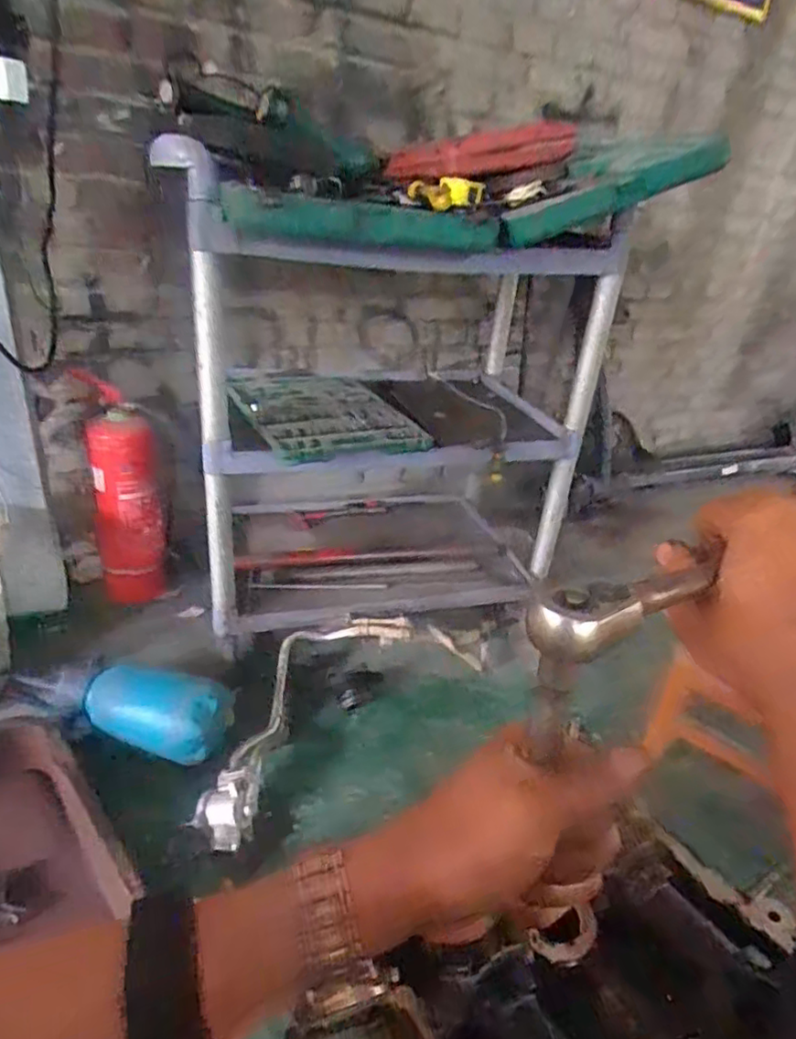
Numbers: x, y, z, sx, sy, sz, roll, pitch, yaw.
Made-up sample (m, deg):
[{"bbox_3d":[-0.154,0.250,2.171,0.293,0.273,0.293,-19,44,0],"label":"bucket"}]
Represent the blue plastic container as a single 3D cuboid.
[{"bbox_3d":[-0.389,0.311,0.992,0.208,0.098,0.110,11,28,11],"label":"blue plastic container"}]

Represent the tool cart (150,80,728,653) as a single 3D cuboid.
[{"bbox_3d":[-0.024,-0.239,1.185,0.761,0.819,0.574,-8,31,-25],"label":"tool cart"}]

